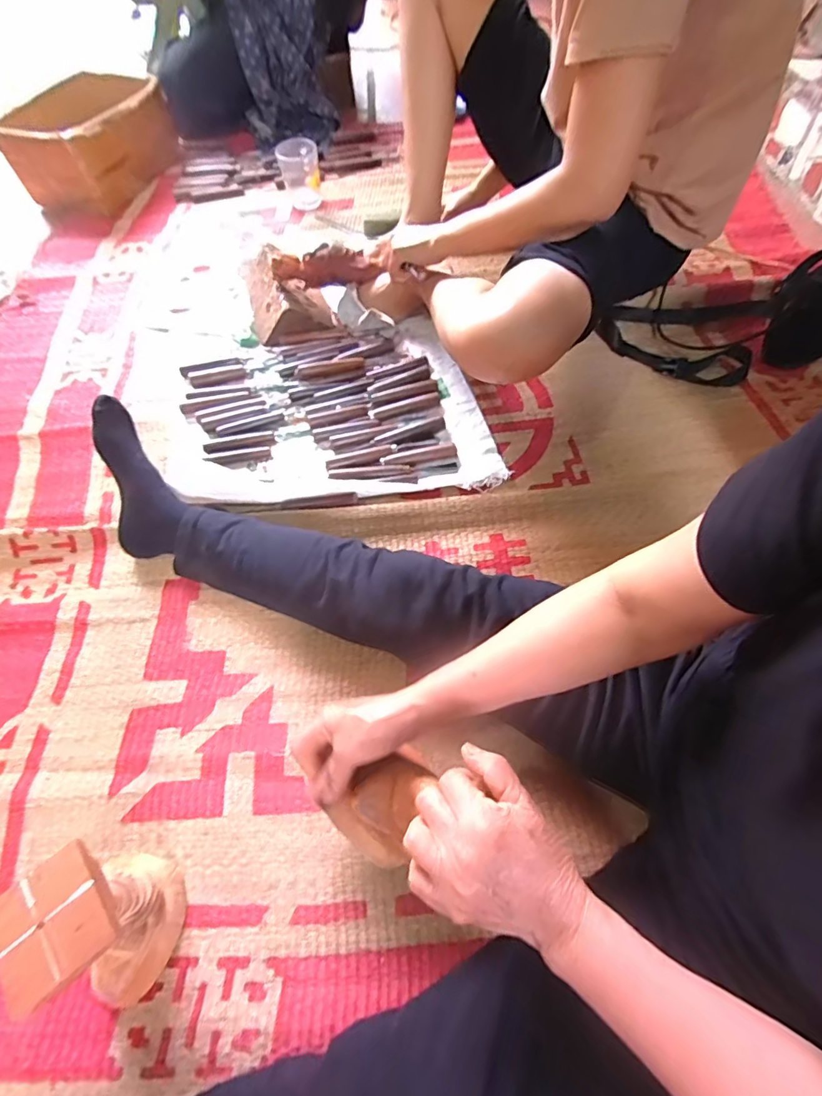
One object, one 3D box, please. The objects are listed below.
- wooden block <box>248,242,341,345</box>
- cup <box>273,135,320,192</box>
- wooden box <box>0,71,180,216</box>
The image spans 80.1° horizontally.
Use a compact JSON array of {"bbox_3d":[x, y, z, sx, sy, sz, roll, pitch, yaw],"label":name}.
[{"bbox_3d":[-0.229,-0.472,0.898,0.138,0.064,0.204,-16,62,-6],"label":"wooden block"},{"bbox_3d":[-0.242,-0.824,1.073,0.087,0.098,0.081,-13,62,-4],"label":"cup"},{"bbox_3d":[-0.711,-0.939,1.128,0.230,0.154,0.359,19,64,12],"label":"wooden box"}]

